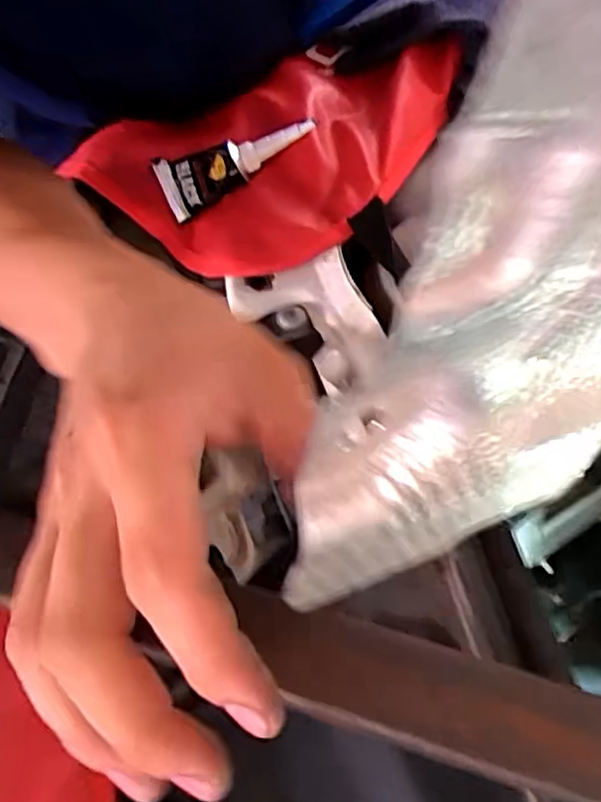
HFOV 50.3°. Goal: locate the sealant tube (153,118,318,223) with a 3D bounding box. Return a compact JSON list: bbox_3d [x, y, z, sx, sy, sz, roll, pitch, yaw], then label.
[{"bbox_3d":[-0.041,-0.160,0.430,0.110,0.023,0.041,-20,94,11],"label":"sealant tube"}]

